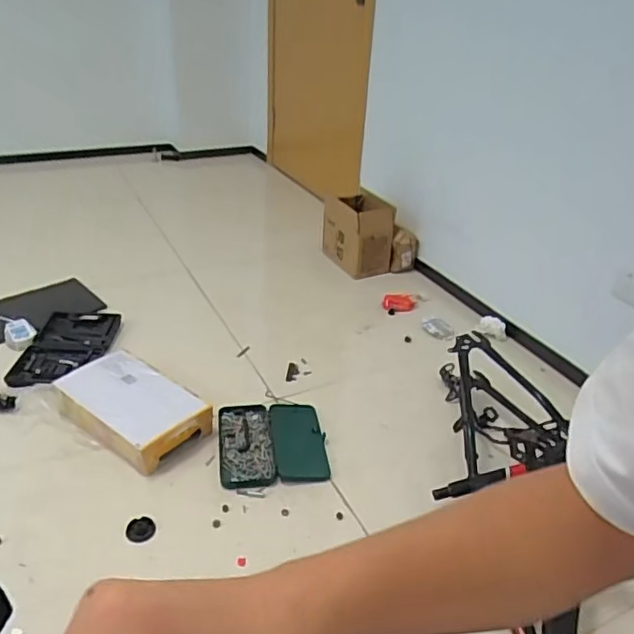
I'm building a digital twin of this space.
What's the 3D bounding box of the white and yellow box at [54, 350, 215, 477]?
[{"bbox_3d":[-0.433,0.206,1.382,0.335,0.094,0.224,24,35,31],"label":"white and yellow box"}]

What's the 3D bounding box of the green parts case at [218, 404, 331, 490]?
[{"bbox_3d":[-0.106,0.298,1.382,0.251,0.035,0.258,-2,30,-9],"label":"green parts case"}]

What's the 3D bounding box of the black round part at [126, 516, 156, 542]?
[{"bbox_3d":[-0.350,0.422,1.155,0.055,0.015,0.052,3,30,-1],"label":"black round part"}]

